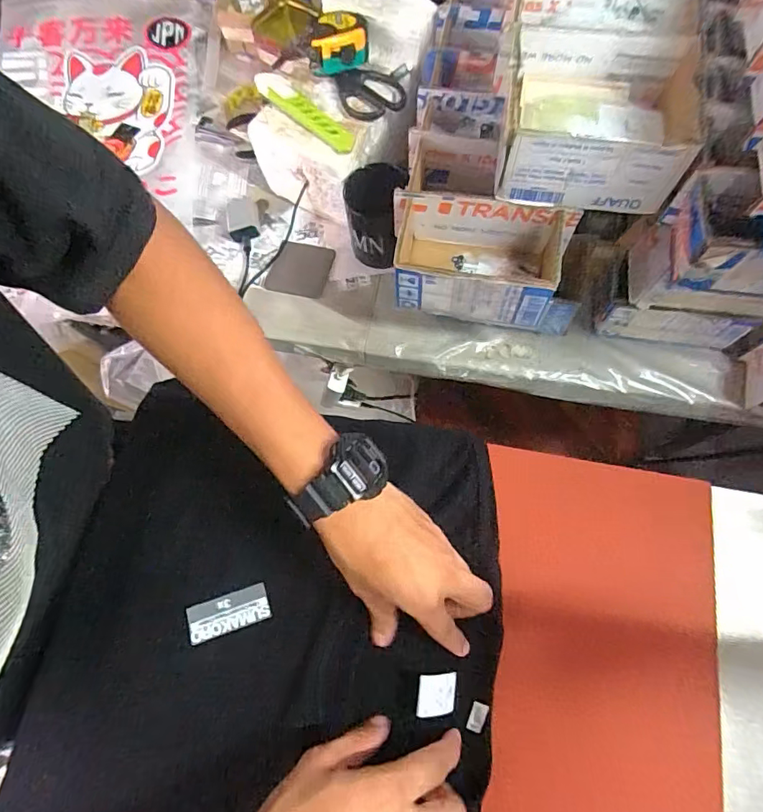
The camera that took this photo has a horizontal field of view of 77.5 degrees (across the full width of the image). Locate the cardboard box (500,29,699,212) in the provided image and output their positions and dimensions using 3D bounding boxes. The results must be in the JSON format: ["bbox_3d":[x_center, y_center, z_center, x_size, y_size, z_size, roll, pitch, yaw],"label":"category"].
[{"bbox_3d":[0.197,-0.261,0.438,0.168,0.076,0.131,9,72,5],"label":"cardboard box"}]

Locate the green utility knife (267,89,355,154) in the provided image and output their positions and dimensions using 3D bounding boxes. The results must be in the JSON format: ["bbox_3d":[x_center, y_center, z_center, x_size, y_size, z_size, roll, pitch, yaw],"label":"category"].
[{"bbox_3d":[-0.085,-0.340,0.553,0.127,0.016,0.026,39,77,13],"label":"green utility knife"}]

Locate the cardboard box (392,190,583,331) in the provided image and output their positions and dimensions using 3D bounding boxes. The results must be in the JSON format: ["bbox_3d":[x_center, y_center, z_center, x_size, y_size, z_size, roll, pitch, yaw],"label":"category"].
[{"bbox_3d":[0.098,-0.144,0.489,0.184,0.078,0.099,9,72,5],"label":"cardboard box"}]

